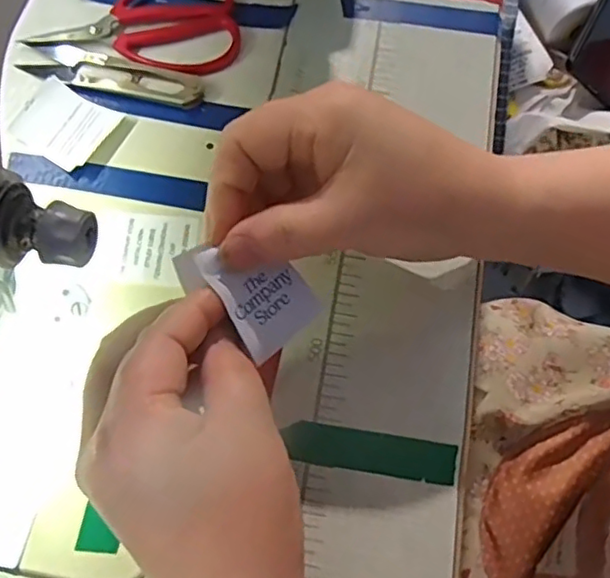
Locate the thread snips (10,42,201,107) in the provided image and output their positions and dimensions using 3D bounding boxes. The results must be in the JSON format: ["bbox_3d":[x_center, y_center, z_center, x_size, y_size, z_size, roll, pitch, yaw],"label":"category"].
[{"bbox_3d":[-0.103,-0.115,0.337,0.098,0.007,0.024,17,68,5],"label":"thread snips"}]

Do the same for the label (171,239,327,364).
[{"bbox_3d":[-0.021,-0.001,0.251,0.054,0.011,0.037,50,59,-14],"label":"label"}]

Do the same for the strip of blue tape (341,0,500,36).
[{"bbox_3d":[0.066,-0.157,0.359,0.090,0.004,0.015,9,68,2],"label":"strip of blue tape"}]

